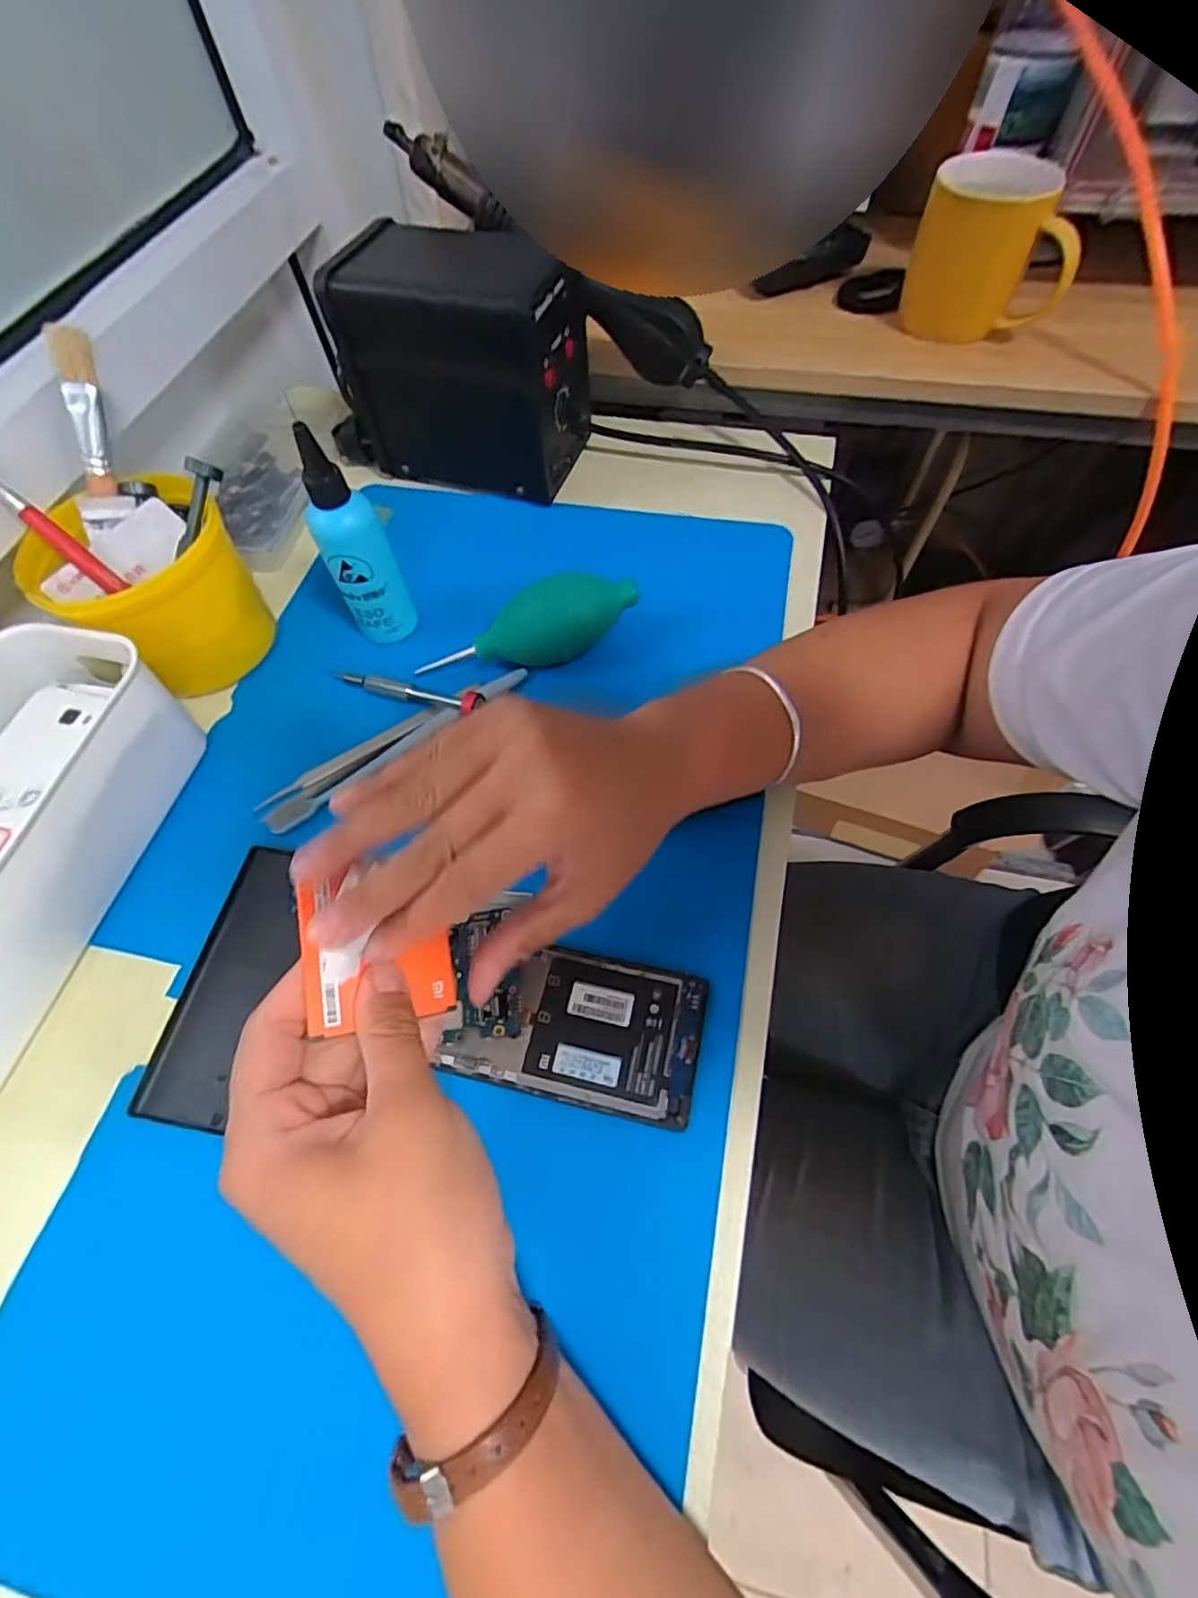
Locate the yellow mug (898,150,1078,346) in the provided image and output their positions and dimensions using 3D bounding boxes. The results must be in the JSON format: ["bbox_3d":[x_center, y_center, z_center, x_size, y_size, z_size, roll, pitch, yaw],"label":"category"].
[{"bbox_3d":[0.304,-0.422,0.481,0.113,0.091,0.081,22,64,14],"label":"yellow mug"}]

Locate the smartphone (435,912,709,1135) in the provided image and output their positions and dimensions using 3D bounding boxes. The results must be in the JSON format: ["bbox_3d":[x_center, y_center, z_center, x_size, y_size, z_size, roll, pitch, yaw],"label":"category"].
[{"bbox_3d":[-0.014,0.105,0.305,0.124,0.012,0.073,10,62,9],"label":"smartphone"}]

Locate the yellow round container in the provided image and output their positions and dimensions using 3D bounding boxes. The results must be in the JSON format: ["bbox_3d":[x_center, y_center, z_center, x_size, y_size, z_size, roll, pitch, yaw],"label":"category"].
[{"bbox_3d":[-0.273,-0.131,0.395,0.096,0.093,0.108,22,64,14],"label":"yellow round container"}]

